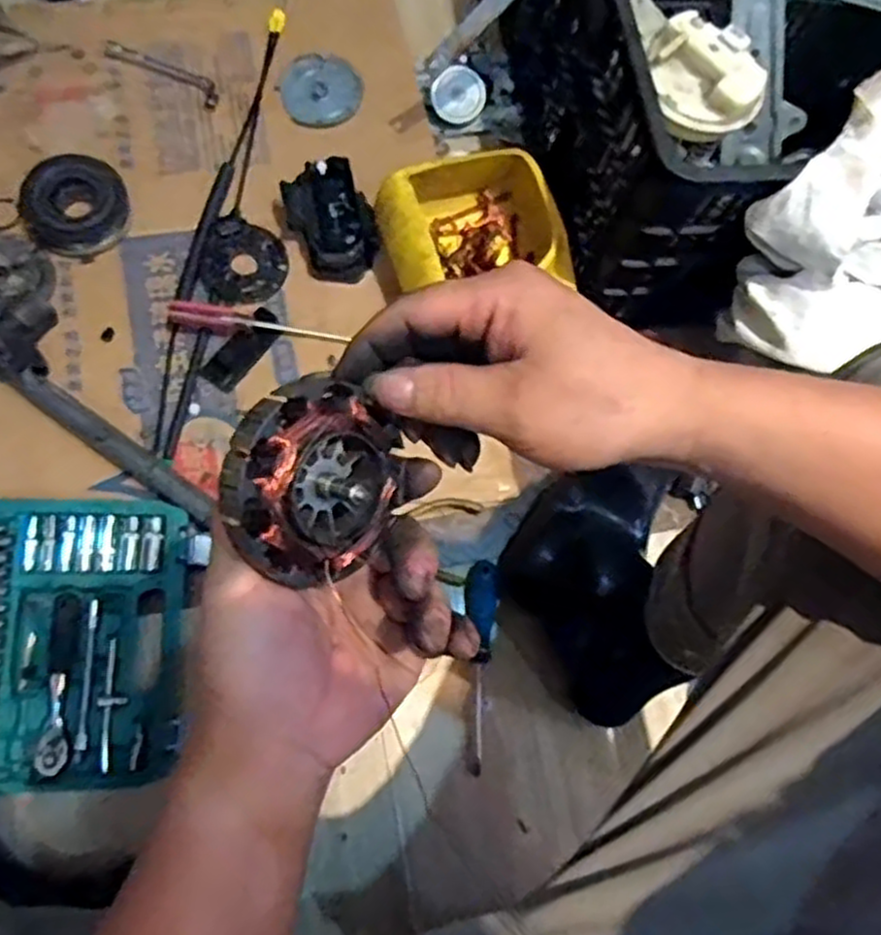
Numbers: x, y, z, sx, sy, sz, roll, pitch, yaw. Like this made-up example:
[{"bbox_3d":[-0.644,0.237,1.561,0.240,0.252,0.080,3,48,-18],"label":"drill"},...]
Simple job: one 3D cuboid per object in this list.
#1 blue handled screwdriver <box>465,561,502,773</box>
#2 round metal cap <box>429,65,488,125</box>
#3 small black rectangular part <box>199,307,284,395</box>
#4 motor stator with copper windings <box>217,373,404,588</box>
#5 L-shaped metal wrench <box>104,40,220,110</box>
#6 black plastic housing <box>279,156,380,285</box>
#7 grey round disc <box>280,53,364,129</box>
[{"bbox_3d":[0.039,0.192,0.758,0.034,0.027,0.196,2,81,-1],"label":"blue handled screwdriver"},{"bbox_3d":[0.021,-0.449,0.933,0.062,0.010,0.062,0,113,0],"label":"round metal cap"},{"bbox_3d":[-0.206,-0.127,0.809,0.037,0.017,0.098,37,71,5],"label":"small black rectangular part"},{"bbox_3d":[-0.050,0.005,0.299,0.033,0.076,0.075,9,63,45],"label":"motor stator with copper windings"},{"bbox_3d":[-0.324,-0.464,0.906,0.150,0.015,0.032,31,70,3],"label":"L-shaped metal wrench"},{"bbox_3d":[-0.118,-0.266,0.842,0.081,0.065,0.124,-25,77,-13],"label":"black plastic housing"},{"bbox_3d":[-0.142,-0.451,0.927,0.092,0.008,0.095,11,80,-10],"label":"grey round disc"}]

